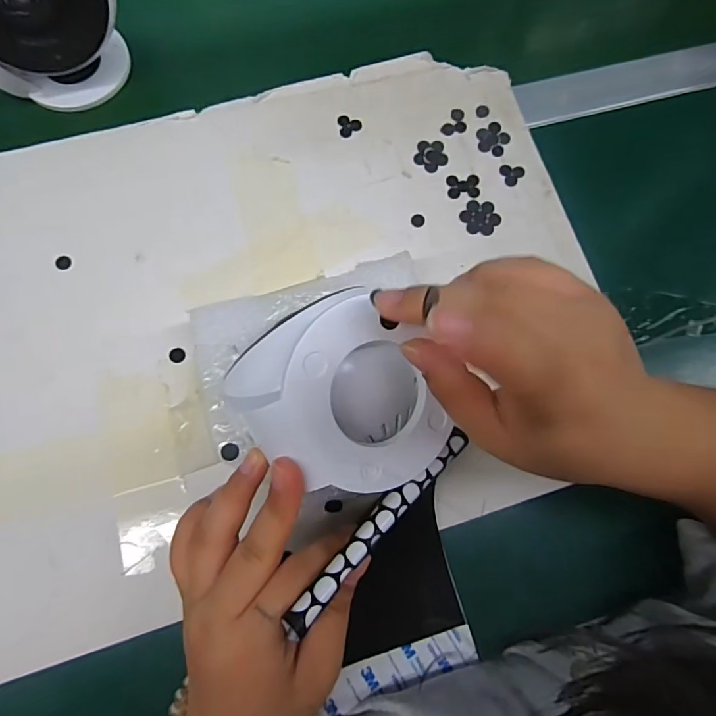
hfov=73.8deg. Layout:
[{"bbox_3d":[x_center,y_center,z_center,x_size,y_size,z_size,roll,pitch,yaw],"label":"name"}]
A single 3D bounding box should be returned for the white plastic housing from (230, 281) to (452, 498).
[{"bbox_3d":[-0.008,0.019,0.215,0.088,0.028,0.088,-3,98,-23],"label":"white plastic housing"}]

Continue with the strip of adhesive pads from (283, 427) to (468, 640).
[{"bbox_3d":[0.013,0.071,0.215,0.012,0.006,0.116,46,55,9],"label":"strip of adhesive pads"}]

